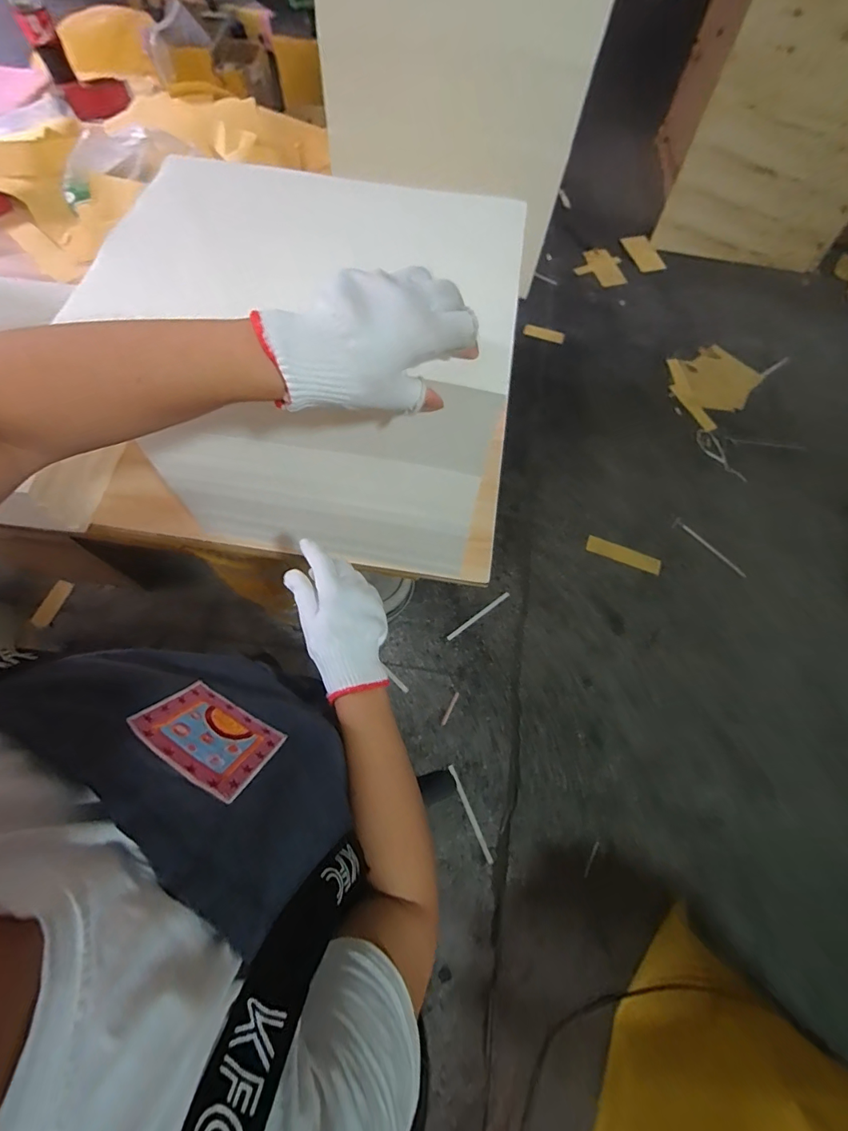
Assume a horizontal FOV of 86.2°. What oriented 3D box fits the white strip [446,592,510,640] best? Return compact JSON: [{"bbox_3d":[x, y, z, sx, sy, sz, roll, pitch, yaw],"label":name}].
[{"bbox_3d":[0.183,0.166,1.496,0.260,0.006,0.018,-34,61,-15],"label":"white strip"}]

